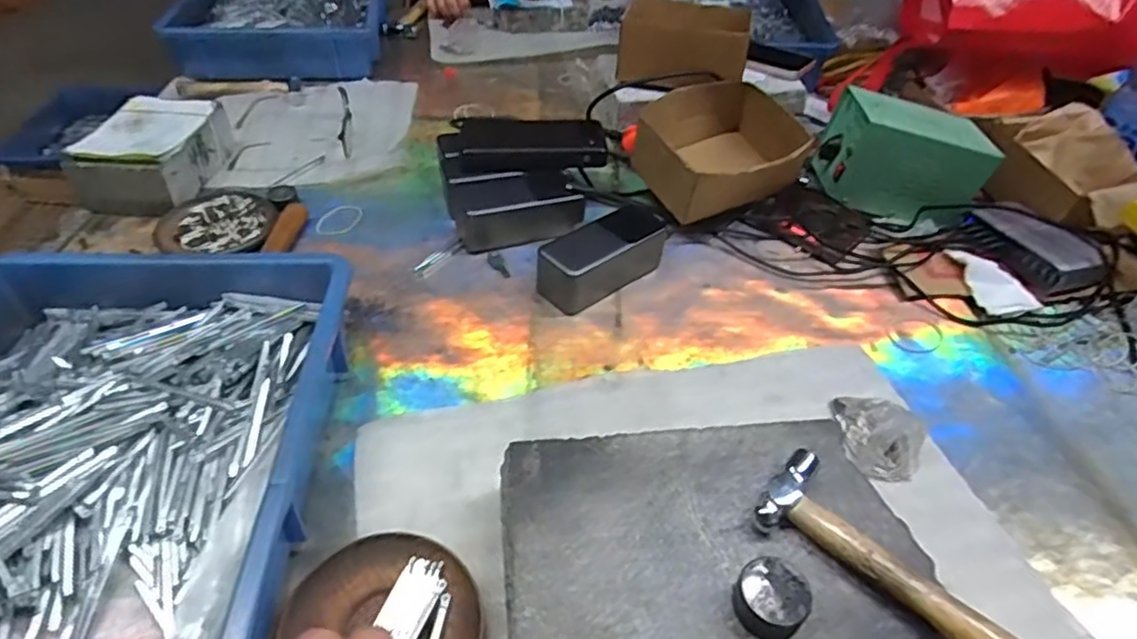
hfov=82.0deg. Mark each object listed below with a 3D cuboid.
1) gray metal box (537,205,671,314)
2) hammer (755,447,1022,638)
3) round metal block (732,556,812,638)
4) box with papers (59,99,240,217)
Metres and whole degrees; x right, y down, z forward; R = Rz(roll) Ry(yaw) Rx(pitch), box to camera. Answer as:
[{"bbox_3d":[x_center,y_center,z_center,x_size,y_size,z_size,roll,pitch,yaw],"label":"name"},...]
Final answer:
[{"bbox_3d":[0.034,-0.059,0.626,0.128,0.055,0.056,-32,54,-30],"label":"gray metal box"},{"bbox_3d":[0.187,0.134,0.374,0.149,0.016,0.055,31,51,26],"label":"hammer"},{"bbox_3d":[0.110,0.151,0.355,0.036,0.021,0.037,1,45,-1],"label":"round metal block"},{"bbox_3d":[-0.453,-0.184,0.714,0.102,0.063,0.160,3,45,1],"label":"box with papers"}]

